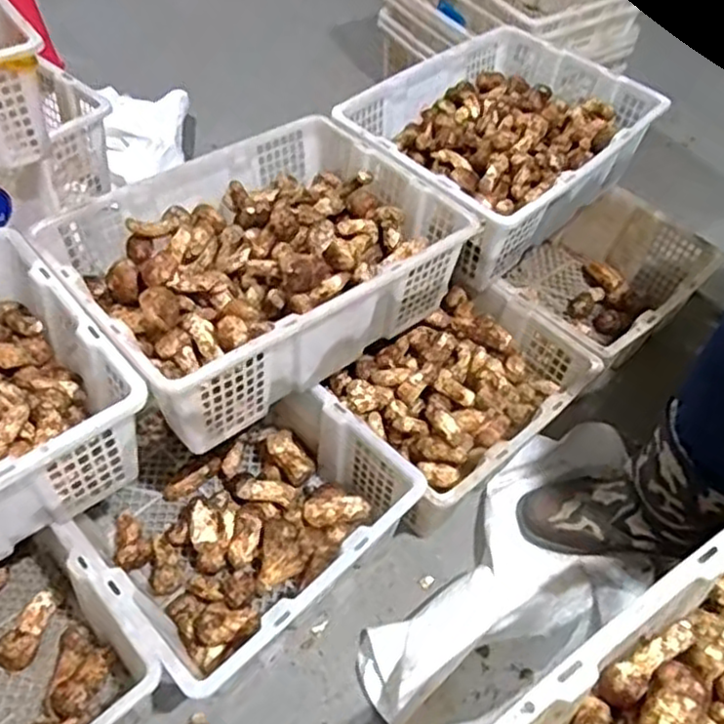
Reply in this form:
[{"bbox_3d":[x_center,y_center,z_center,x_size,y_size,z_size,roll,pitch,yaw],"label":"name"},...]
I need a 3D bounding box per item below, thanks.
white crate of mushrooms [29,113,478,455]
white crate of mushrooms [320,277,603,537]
[{"bbox_3d":[-0.140,-0.138,0.950,0.480,0.146,0.346,-32,60,-26],"label":"white crate of mushrooms"},{"bbox_3d":[0.143,0.057,1.041,0.360,0.150,0.261,-33,61,-26],"label":"white crate of mushrooms"}]

